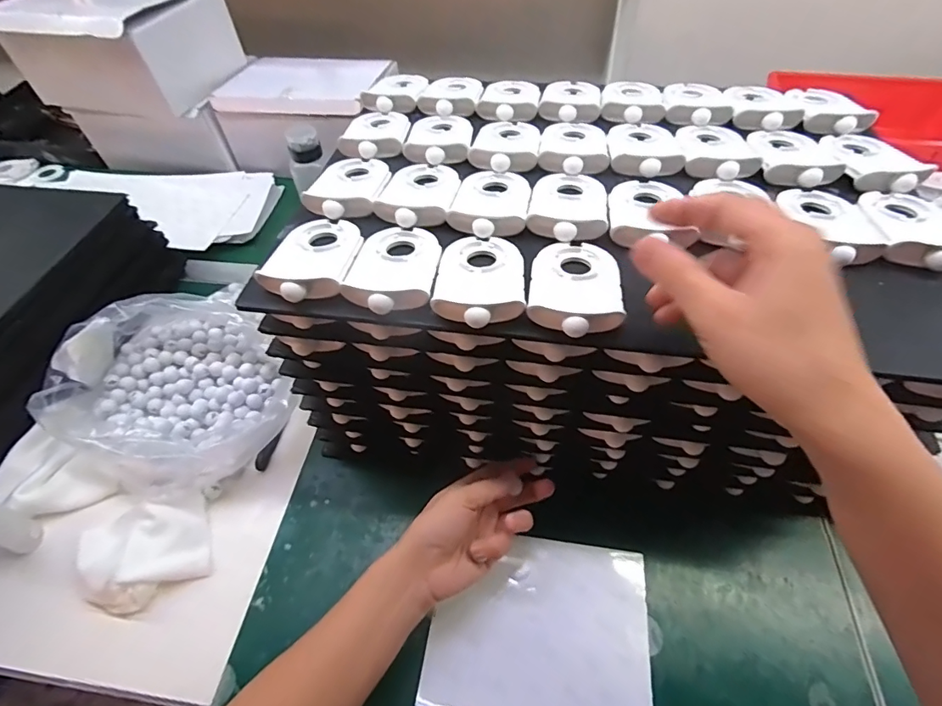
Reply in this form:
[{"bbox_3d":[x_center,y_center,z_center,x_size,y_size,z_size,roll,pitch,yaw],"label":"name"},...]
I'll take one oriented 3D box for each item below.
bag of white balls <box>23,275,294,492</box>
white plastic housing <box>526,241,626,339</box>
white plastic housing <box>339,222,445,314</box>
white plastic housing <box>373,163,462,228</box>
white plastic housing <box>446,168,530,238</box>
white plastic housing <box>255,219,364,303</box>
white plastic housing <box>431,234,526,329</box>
[{"bbox_3d":[-0.302,0.029,0.490,0.248,0.081,0.204,30,59,23],"label":"bag of white balls"},{"bbox_3d":[0.068,-0.047,0.309,0.057,0.014,0.086,7,53,8],"label":"white plastic housing"},{"bbox_3d":[-0.053,-0.063,0.327,0.058,0.016,0.085,4,53,6],"label":"white plastic housing"},{"bbox_3d":[-0.039,-0.132,0.380,0.060,0.014,0.088,7,53,8],"label":"white plastic housing"},{"bbox_3d":[0.016,-0.122,0.371,0.056,0.014,0.090,5,53,7],"label":"white plastic housing"},{"bbox_3d":[-0.110,-0.071,0.336,0.060,0.014,0.084,2,52,4],"label":"white plastic housing"},{"bbox_3d":[0.005,-0.053,0.316,0.058,0.014,0.085,0,52,2],"label":"white plastic housing"}]

